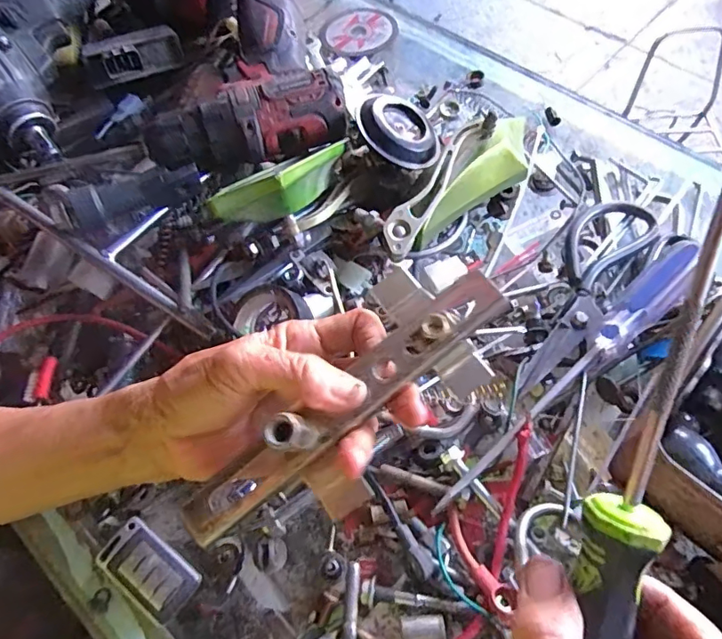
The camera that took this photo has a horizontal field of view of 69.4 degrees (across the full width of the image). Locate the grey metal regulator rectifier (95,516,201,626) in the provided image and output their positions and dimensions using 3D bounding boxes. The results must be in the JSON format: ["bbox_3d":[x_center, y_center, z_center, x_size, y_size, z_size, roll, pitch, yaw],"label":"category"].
[{"bbox_3d":[-0.123,0.145,0.303,0.056,0.008,0.032,31,70,18],"label":"grey metal regulator rectifier"}]

